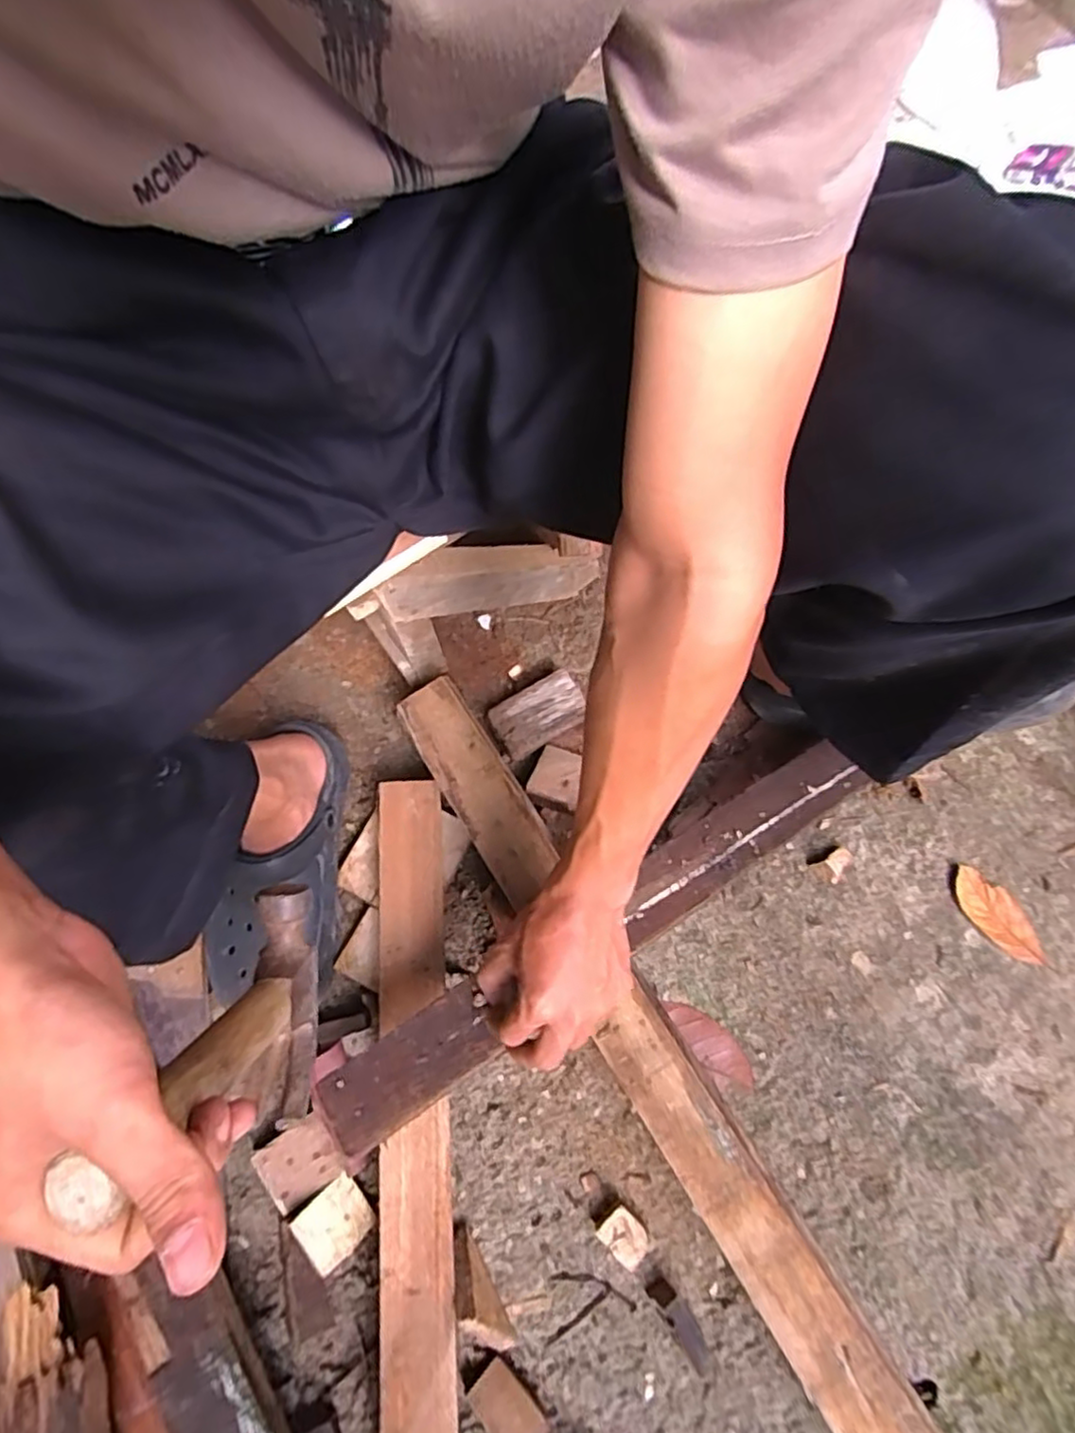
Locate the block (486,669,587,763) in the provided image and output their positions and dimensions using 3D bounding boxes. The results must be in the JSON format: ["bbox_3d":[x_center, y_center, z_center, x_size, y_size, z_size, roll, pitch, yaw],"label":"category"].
[{"bbox_3d":[0.002,-0.001,0.725,0.101,0.038,0.061,-33,72,-9],"label":"block"}]

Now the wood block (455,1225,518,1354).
[{"bbox_3d":[-0.048,0.457,0.535,0.023,0.051,0.088,-29,71,-8],"label":"wood block"}]

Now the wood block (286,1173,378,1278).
[{"bbox_3d":[-0.172,0.425,0.571,0.055,0.014,0.052,-29,74,-35],"label":"wood block"}]

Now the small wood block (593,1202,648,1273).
[{"bbox_3d":[0.071,0.425,0.559,0.039,0.021,0.033,42,77,15],"label":"small wood block"}]

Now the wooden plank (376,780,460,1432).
[{"bbox_3d":[-0.102,0.329,0.561,0.055,0.018,0.554,-5,70,1],"label":"wooden plank"}]

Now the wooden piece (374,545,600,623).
[{"bbox_3d":[-0.037,-0.133,0.661,0.302,0.062,0.026,-18,66,-49],"label":"wooden piece"}]

